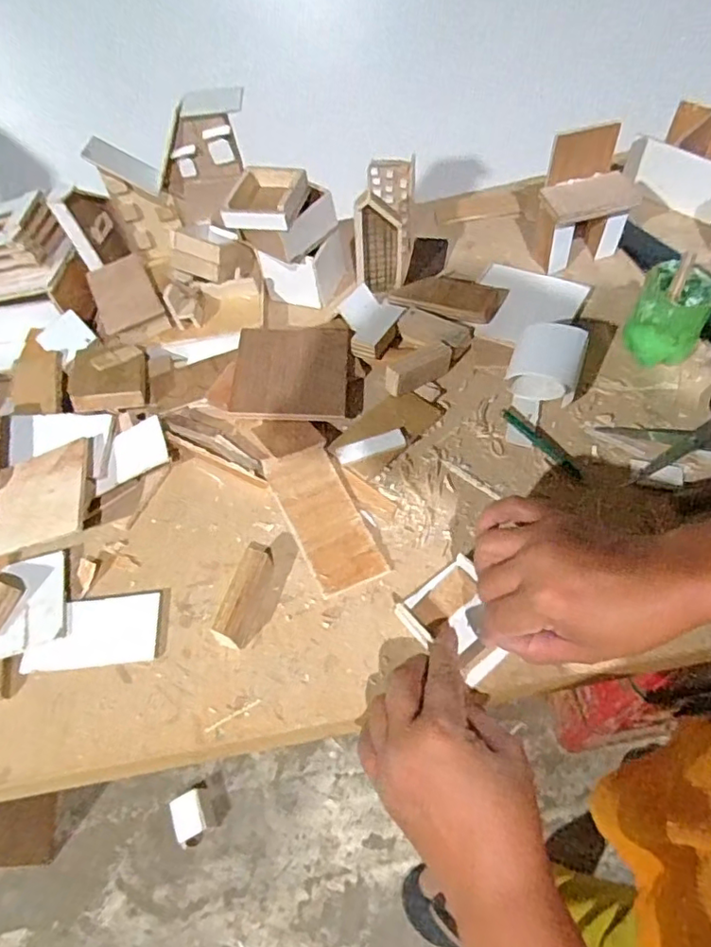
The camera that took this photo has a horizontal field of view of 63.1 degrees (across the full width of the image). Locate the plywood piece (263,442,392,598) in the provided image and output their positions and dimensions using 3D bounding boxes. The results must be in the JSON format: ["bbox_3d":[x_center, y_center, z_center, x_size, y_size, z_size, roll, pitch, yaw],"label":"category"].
[{"bbox_3d":[-0.025,0.033,0.456,0.055,0.006,0.125,-21,63,-15],"label":"plywood piece"}]

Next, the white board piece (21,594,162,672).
[{"bbox_3d":[-0.195,0.117,0.432,0.095,0.005,0.049,-8,58,4],"label":"white board piece"}]

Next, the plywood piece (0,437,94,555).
[{"bbox_3d":[-0.259,0.020,0.475,0.095,0.008,0.082,-16,64,15],"label":"plywood piece"}]

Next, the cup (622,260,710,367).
[{"bbox_3d":[0.260,-0.130,0.481,0.056,0.068,0.053,-4,59,7],"label":"cup"}]

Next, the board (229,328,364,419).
[{"bbox_3d":[-0.053,-0.093,0.530,0.113,0.012,0.101,1,62,-6],"label":"board"}]

